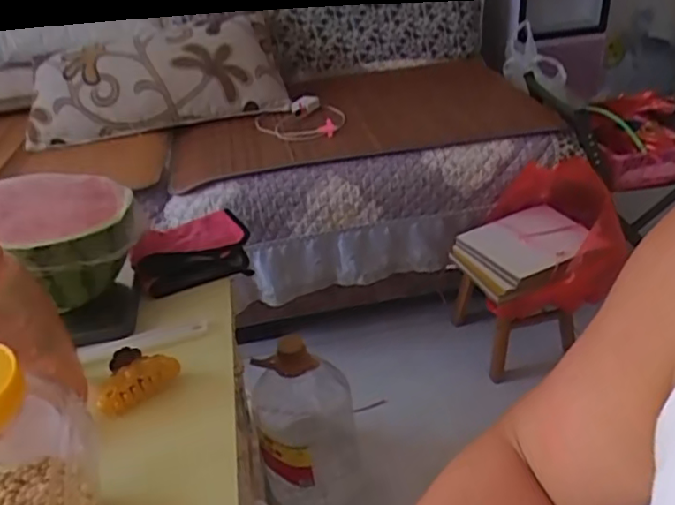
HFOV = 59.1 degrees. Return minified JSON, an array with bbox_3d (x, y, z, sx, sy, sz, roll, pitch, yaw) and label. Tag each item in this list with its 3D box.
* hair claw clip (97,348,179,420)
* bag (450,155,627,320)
[{"bbox_3d":[-0.213,0.129,0.620,0.051,0.033,0.088,24,42,39],"label":"hair claw clip"},{"bbox_3d":[0.392,-0.036,1.196,0.295,0.188,0.291,0,32,10],"label":"bag"}]

